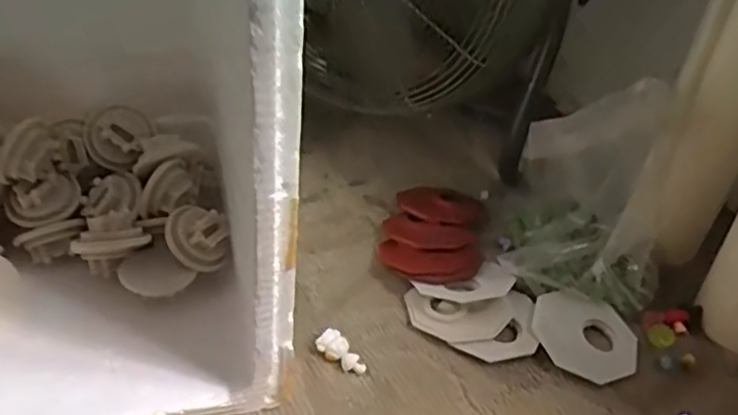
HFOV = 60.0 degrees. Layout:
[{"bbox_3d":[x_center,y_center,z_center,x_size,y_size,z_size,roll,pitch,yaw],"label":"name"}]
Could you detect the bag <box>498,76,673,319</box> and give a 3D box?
[{"bbox_3d":[0.233,-0.026,0.657,0.149,0.206,0.188,13,38,11],"label":"bag"}]

